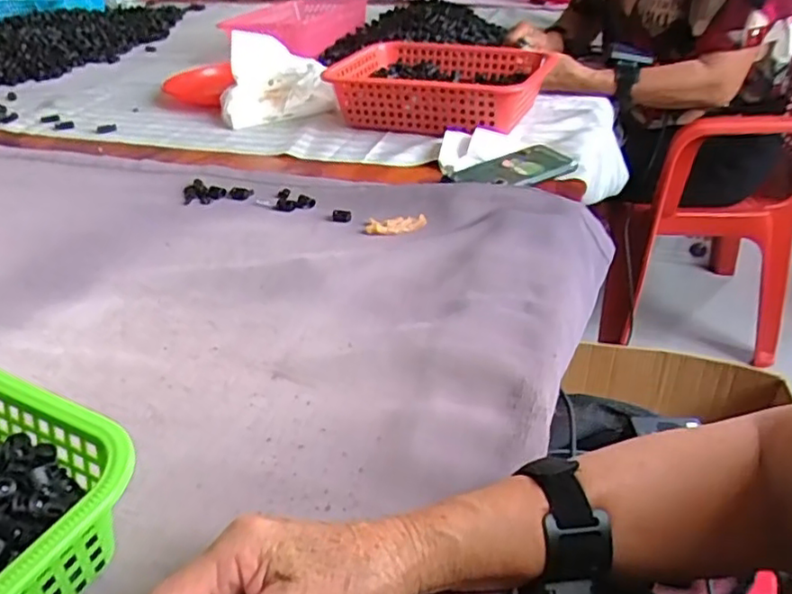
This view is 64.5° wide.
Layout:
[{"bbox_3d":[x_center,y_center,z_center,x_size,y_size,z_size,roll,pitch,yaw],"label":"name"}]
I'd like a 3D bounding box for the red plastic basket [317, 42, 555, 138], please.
[{"bbox_3d":[0.057,-0.328,0.938,0.311,0.069,0.255,9,37,18],"label":"red plastic basket"}]

